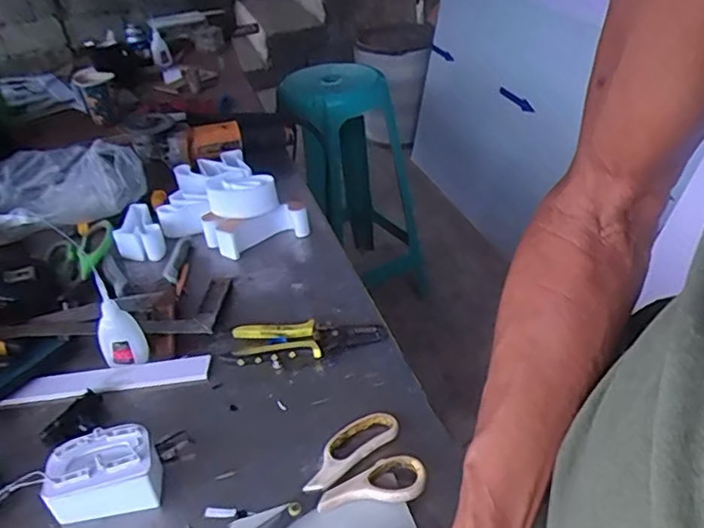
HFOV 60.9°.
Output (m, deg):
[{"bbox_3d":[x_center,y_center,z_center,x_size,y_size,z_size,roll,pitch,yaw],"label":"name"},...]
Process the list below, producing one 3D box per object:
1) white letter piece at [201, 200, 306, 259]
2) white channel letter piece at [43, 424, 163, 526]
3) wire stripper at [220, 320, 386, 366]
[{"bbox_3d":[-0.130,-0.047,0.812,0.142,0.043,0.064,-10,36,-6],"label":"white letter piece"},{"bbox_3d":[-0.207,0.176,0.506,0.084,0.053,0.049,-10,36,-6],"label":"white channel letter piece"},{"bbox_3d":[-0.050,0.080,0.643,0.165,0.021,0.055,-9,36,-5],"label":"wire stripper"}]

